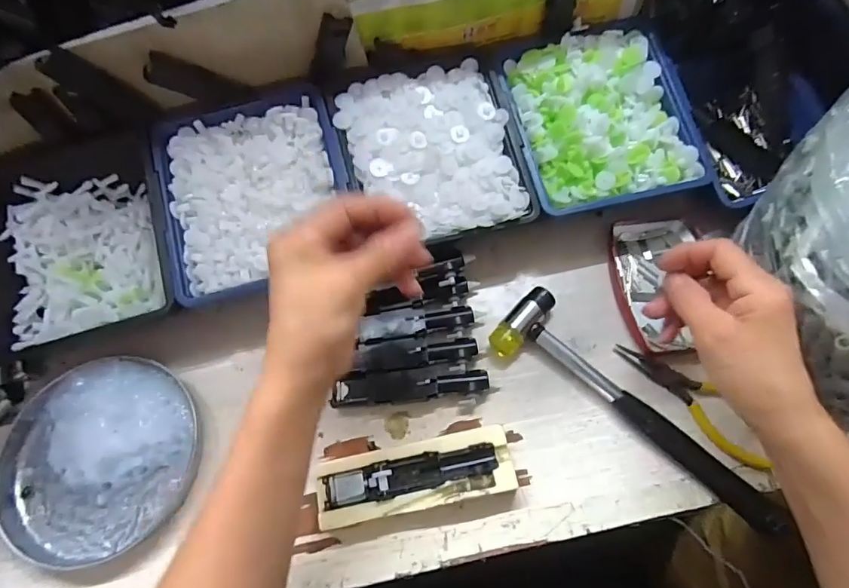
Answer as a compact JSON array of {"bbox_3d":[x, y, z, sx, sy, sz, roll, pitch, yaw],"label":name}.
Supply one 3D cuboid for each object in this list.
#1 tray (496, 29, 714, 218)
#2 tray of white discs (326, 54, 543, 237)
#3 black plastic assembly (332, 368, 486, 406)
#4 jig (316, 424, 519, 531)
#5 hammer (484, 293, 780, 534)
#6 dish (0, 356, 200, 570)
[{"bbox_3d":[0.148,-0.149,0.398,0.142,0.037,0.147,-13,67,-4],"label":"tray"},{"bbox_3d":[0.007,-0.118,0.393,0.141,0.028,0.151,-14,68,-5],"label":"tray of white discs"},{"bbox_3d":[-0.009,0.072,0.371,0.115,0.020,0.023,-6,67,-1],"label":"black plastic assembly"},{"bbox_3d":[-0.006,0.130,0.341,0.136,0.029,0.044,-11,67,-3],"label":"jig"},{"bbox_3d":[0.152,0.088,0.358,0.226,0.021,0.060,42,74,17],"label":"hammer"},{"bbox_3d":[-0.246,0.121,0.357,0.144,0.024,0.142,0,67,1],"label":"dish"}]

